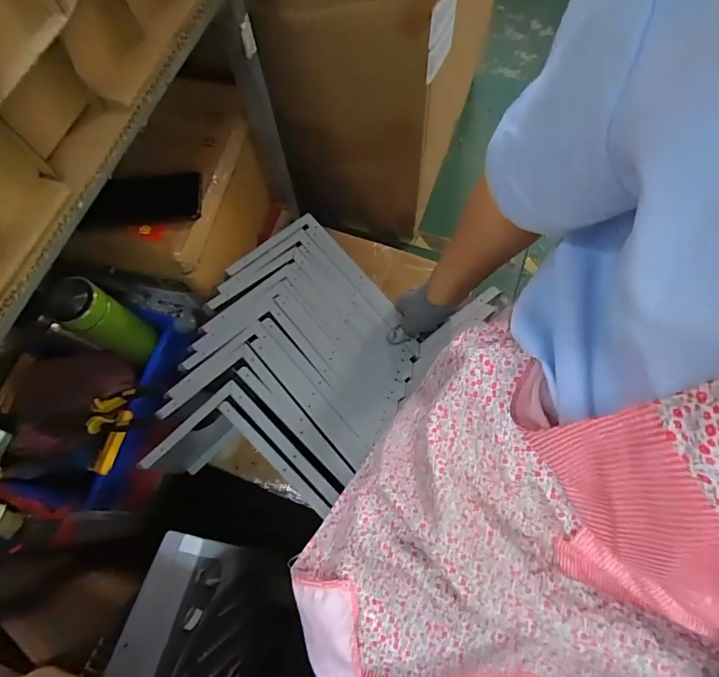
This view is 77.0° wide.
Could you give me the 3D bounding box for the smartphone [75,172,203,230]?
[{"bbox_3d":[-0.285,-0.182,0.593,0.148,0.016,0.066,-8,93,-12],"label":"smartphone"}]

